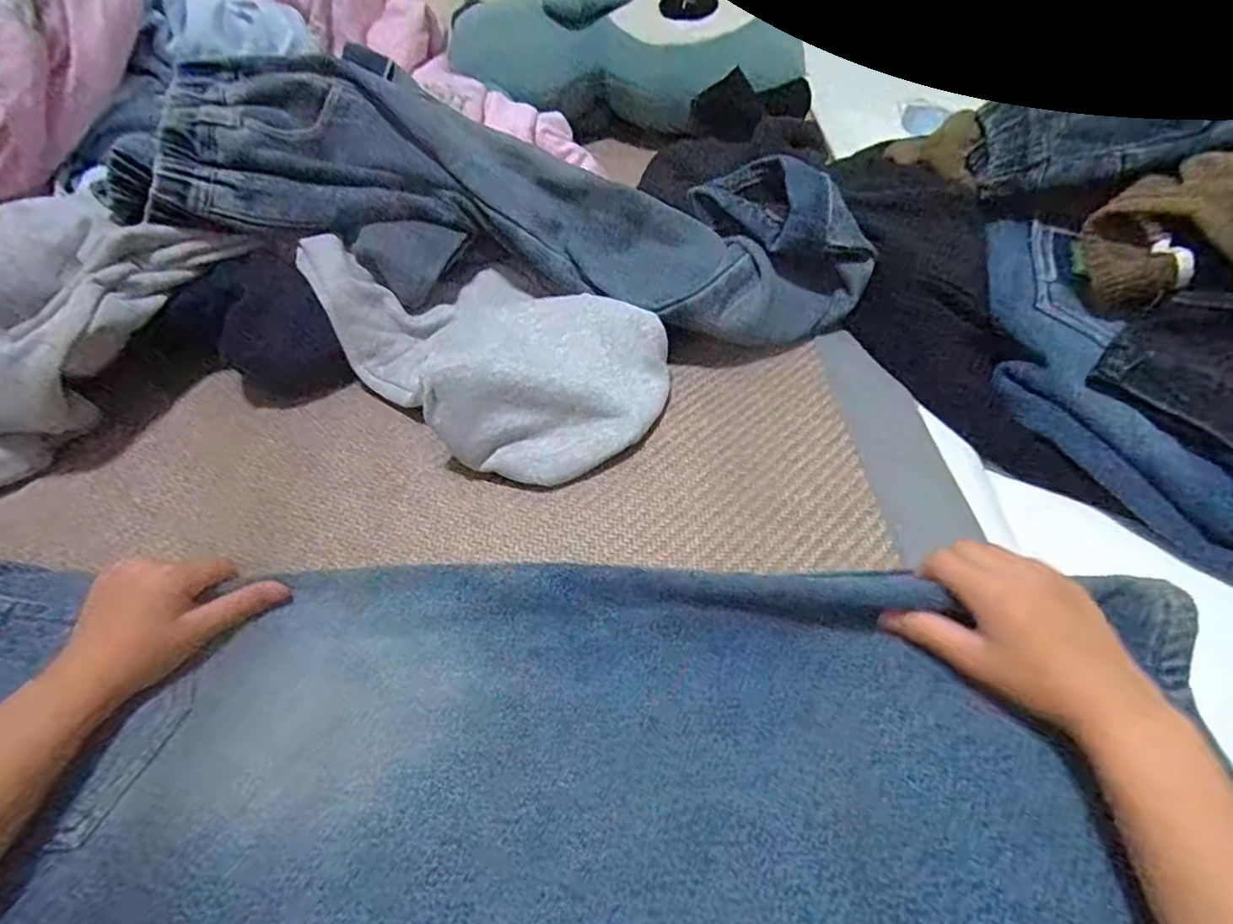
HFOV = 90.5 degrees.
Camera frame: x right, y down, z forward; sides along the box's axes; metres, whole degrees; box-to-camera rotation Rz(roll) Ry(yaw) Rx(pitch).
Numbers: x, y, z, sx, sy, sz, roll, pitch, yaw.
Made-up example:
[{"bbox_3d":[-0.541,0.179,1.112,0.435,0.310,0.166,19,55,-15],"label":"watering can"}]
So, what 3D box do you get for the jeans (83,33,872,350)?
[{"bbox_3d":[-0.091,-0.219,0.528,0.609,0.159,0.190,6,48,6],"label":"jeans"}]

